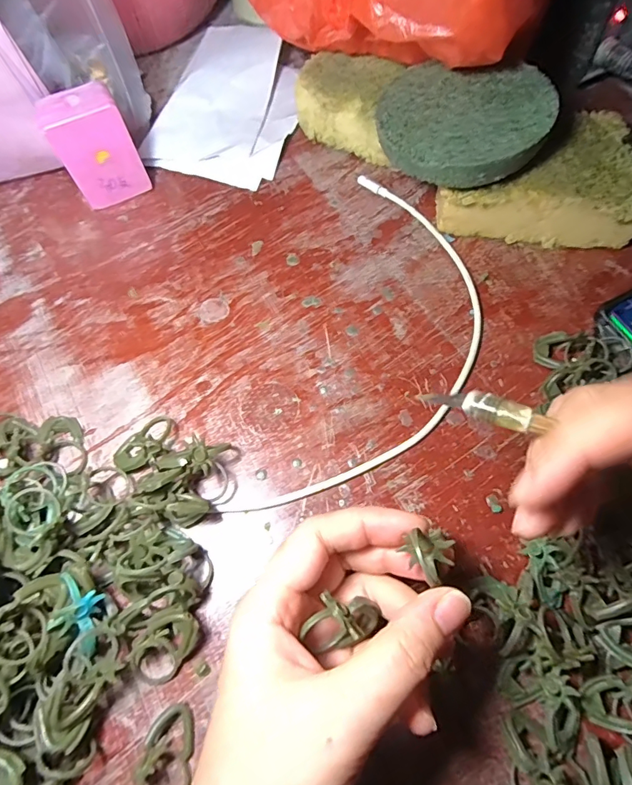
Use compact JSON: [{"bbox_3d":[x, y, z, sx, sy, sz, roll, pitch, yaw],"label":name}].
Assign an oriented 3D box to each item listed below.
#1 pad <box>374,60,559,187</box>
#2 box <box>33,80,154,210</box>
[{"bbox_3d":[0.093,-0.175,0.288,0.104,0.018,0.098,-1,65,2],"label":"pad"},{"bbox_3d":[-0.155,-0.173,0.323,0.049,0.070,0.026,-24,66,-9],"label":"box"}]

